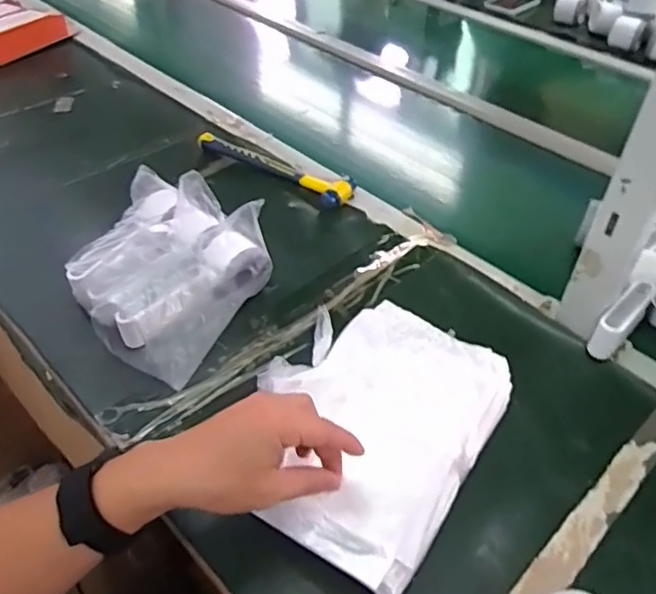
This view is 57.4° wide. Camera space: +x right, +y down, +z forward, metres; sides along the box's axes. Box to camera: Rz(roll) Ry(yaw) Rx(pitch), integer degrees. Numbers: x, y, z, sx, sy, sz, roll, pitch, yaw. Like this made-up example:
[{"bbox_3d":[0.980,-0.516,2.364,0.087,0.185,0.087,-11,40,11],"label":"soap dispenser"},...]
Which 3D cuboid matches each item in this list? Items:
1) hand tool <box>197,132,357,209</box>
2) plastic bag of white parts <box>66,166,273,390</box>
[{"bbox_3d":[-0.080,-0.173,0.812,0.243,0.021,0.051,22,48,20],"label":"hand tool"},{"bbox_3d":[-0.168,-0.030,0.620,0.171,0.082,0.195,21,48,18],"label":"plastic bag of white parts"}]

